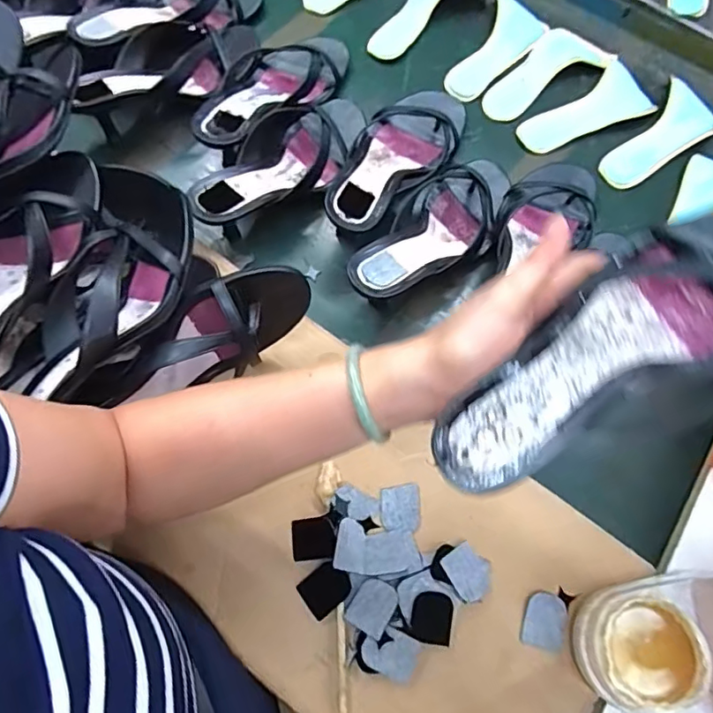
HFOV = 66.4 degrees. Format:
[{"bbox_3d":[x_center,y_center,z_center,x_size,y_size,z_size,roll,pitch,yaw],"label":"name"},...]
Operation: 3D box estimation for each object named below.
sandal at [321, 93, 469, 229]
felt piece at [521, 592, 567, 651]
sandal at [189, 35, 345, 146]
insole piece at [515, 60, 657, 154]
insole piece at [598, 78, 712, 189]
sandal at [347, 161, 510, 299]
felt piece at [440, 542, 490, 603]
[{"bbox_3d":[0.041,-0.212,0.571,0.089,0.052,0.245,34,68,12],"label":"sandal"},{"bbox_3d":[0.143,0.200,0.412,0.032,0.004,0.038,17,68,0],"label":"felt piece"},{"bbox_3d":[-0.093,-0.292,0.591,0.085,0.050,0.240,28,53,10],"label":"sandal"},{"bbox_3d":[0.278,-0.290,0.647,0.180,0.011,0.078,-36,75,-16],"label":"insole piece"},{"bbox_3d":[0.347,-0.257,0.639,0.161,0.007,0.073,-34,74,-9],"label":"insole piece"},{"bbox_3d":[0.079,-0.128,0.537,0.087,0.051,0.240,38,55,14],"label":"sandal"},{"bbox_3d":[0.086,0.163,0.414,0.036,0.004,0.040,-27,79,-32],"label":"felt piece"}]

